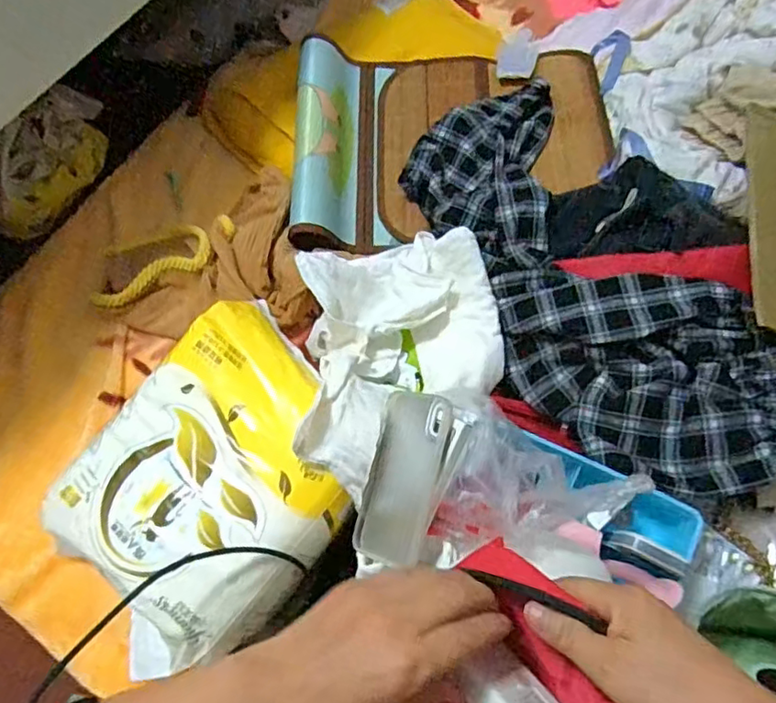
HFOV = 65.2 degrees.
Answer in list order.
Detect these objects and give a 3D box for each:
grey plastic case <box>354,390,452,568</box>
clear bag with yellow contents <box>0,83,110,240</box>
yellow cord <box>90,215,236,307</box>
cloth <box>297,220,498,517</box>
[{"bbox_3d":[0.014,0.113,0.559,0.080,0.009,0.153,0,70,47],"label":"grey plastic case"},{"bbox_3d":[-0.510,-0.287,0.897,0.071,0.150,0.248,13,66,8],"label":"clear bag with yellow contents"},{"bbox_3d":[-0.300,-0.135,0.805,0.196,0.041,0.115,-19,65,-7],"label":"yellow cord"},{"bbox_3d":[0.019,-0.004,0.652,0.218,0.117,0.289,-8,65,-2],"label":"cloth"}]

